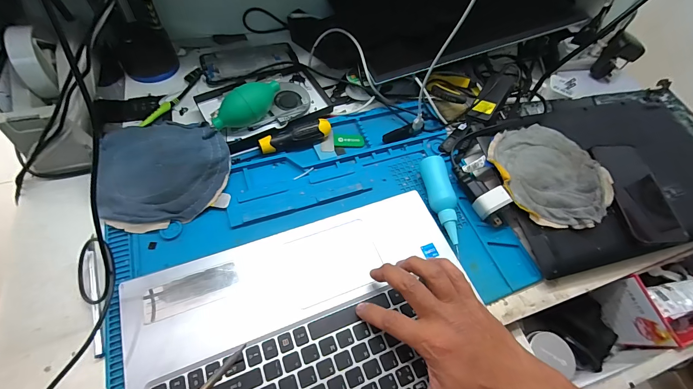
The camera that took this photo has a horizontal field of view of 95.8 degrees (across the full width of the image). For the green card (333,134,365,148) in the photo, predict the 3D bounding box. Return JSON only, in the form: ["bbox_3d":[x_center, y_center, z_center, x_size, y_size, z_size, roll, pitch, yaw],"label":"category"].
[{"bbox_3d":[0.004,-0.081,0.471,0.045,0.004,0.023,1,60,-6],"label":"green card"}]

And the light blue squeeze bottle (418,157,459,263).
[{"bbox_3d":[0.126,0.011,0.415,0.031,0.028,0.136,-2,60,-8],"label":"light blue squeeze bottle"}]

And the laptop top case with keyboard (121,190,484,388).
[{"bbox_3d":[-0.028,0.136,0.326,0.350,0.023,0.228,-19,63,-13],"label":"laptop top case with keyboard"}]

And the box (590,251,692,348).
[{"bbox_3d":[0.469,0.140,0.435,0.187,0.086,0.093,-15,62,-11],"label":"box"}]

